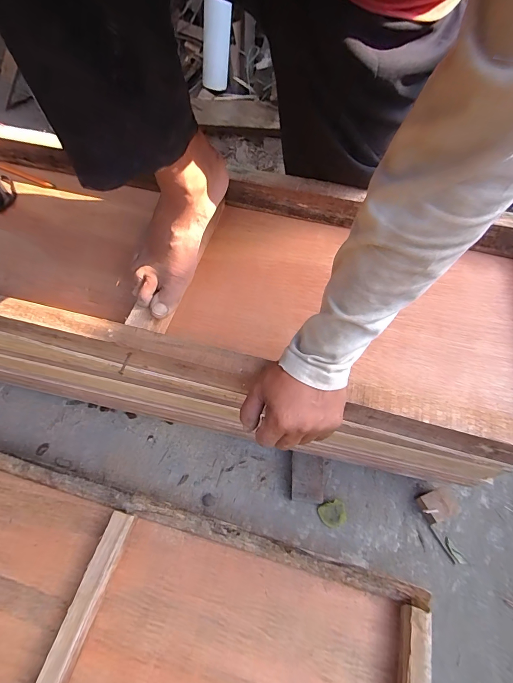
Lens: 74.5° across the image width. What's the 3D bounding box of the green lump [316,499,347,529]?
[{"bbox_3d":[0.170,0.384,0.750,0.060,0.011,0.050,-13,61,-6],"label":"green lump"}]

